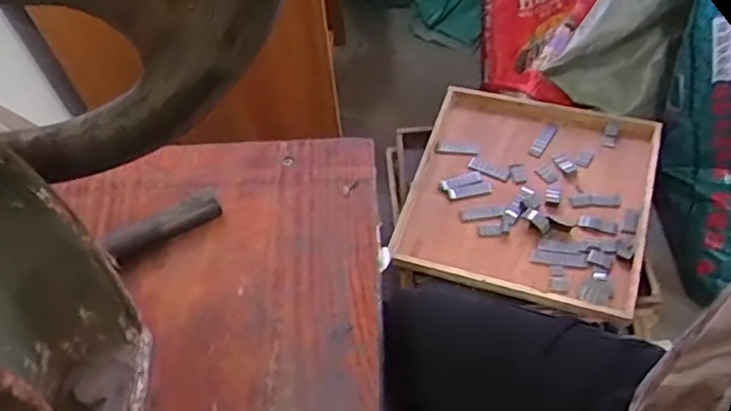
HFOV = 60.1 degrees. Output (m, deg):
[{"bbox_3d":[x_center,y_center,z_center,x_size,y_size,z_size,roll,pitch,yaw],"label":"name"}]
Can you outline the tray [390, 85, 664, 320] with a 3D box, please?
[{"bbox_3d":[0.299,-0.039,1.142,0.408,0.049,0.424,15,59,13],"label":"tray"}]

